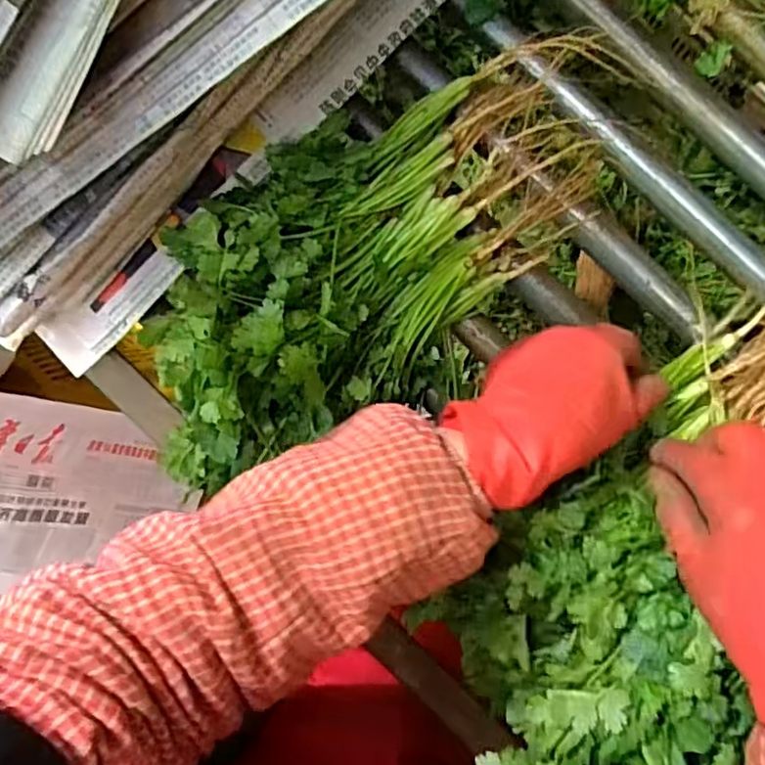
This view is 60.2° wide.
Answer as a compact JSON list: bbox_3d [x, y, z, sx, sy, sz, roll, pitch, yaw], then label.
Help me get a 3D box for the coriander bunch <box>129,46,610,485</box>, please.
[{"bbox_3d":[-0.007,-0.076,0.390,0.316,0.077,0.159,-40,88,-5],"label":"coriander bunch"}]

